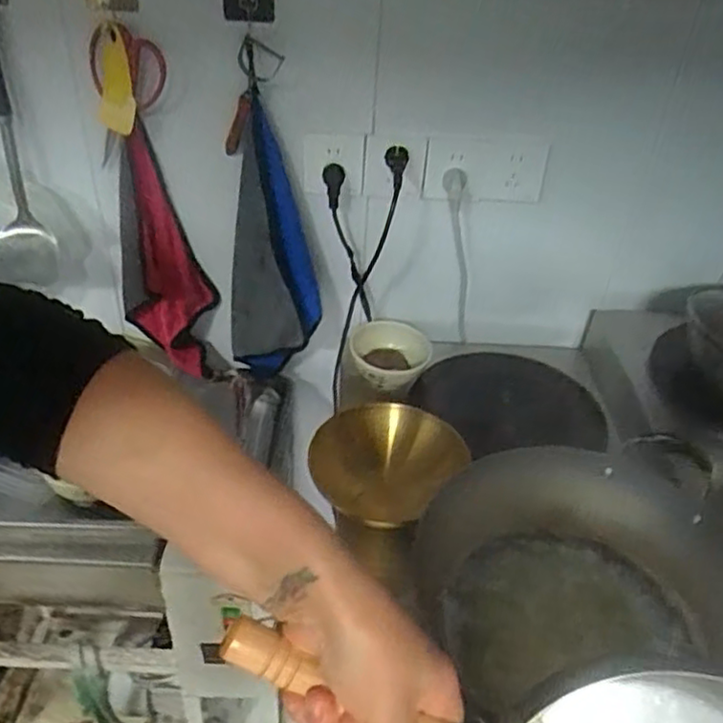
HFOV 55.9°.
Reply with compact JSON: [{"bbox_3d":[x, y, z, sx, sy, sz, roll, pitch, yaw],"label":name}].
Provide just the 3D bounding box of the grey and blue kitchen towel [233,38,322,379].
[{"bbox_3d":[-0.129,-0.168,1.026,0.140,0.479,0.070,0,38,-6],"label":"grey and blue kitchen towel"}]

